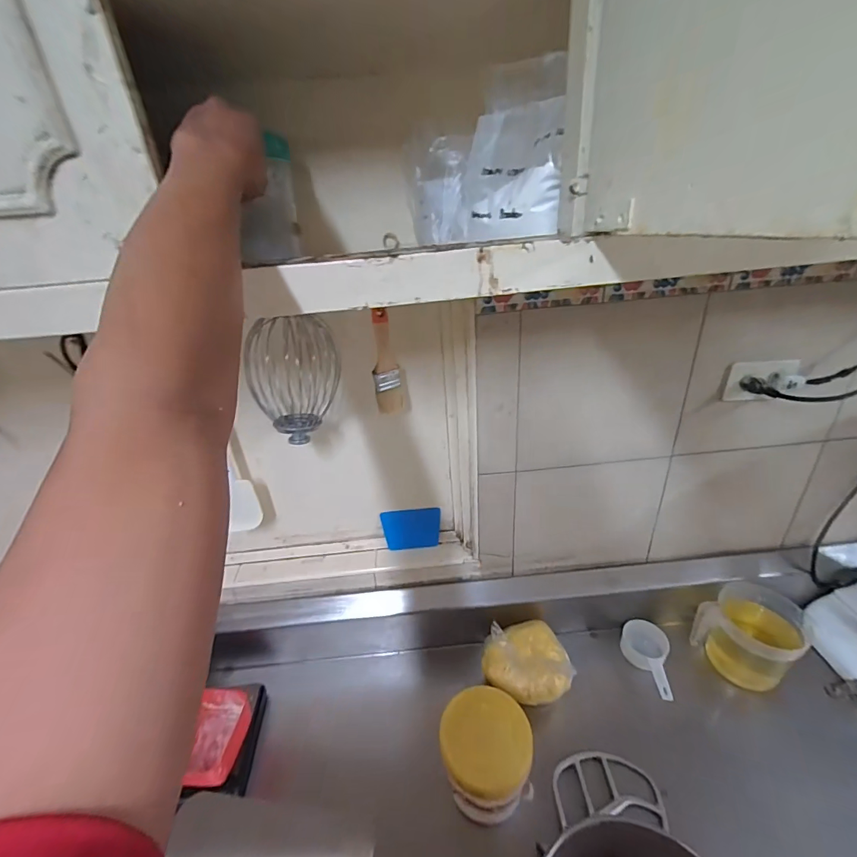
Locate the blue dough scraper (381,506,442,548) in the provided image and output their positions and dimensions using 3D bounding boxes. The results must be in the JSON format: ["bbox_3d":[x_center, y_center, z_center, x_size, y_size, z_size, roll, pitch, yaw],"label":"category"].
[{"bbox_3d":[-0.036,0.222,0.880,0.125,0.090,0.009,-3,7,-4],"label":"blue dough scraper"}]

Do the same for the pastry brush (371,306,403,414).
[{"bbox_3d":[-0.069,-0.102,0.643,0.042,0.172,0.026,-8,27,-4],"label":"pastry brush"}]

